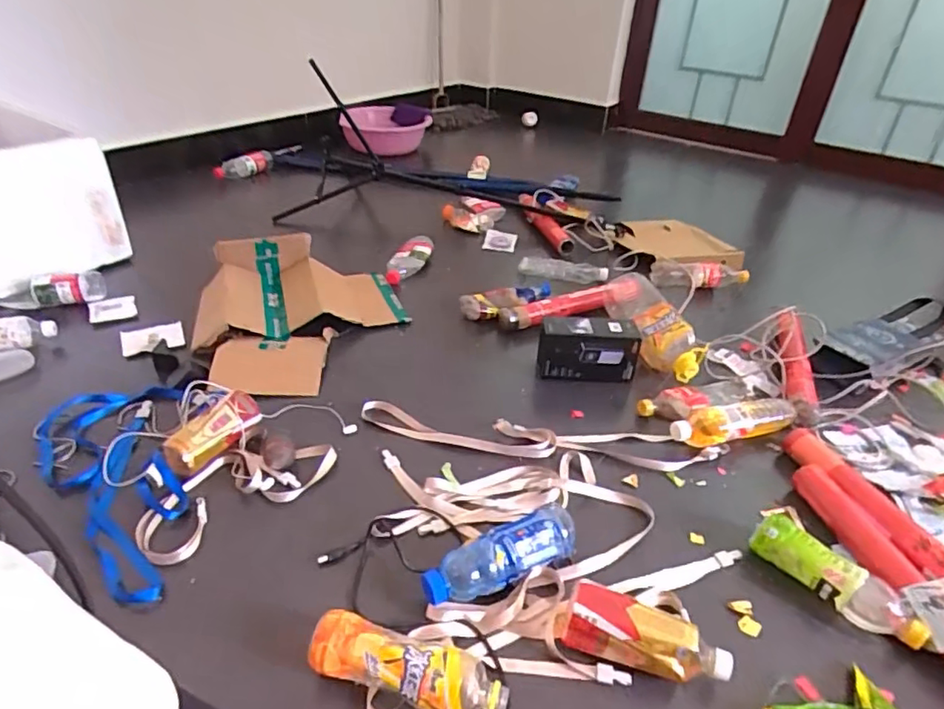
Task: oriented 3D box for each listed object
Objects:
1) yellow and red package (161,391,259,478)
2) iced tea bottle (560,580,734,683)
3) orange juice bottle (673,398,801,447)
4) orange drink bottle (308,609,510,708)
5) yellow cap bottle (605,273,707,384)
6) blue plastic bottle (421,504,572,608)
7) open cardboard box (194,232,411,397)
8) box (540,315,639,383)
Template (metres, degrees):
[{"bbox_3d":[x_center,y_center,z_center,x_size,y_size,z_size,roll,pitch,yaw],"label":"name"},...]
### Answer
[{"bbox_3d":[-0.400,0.117,0.898,0.059,0.049,0.151,22,39,24],"label":"yellow and red package"},{"bbox_3d":[0.198,0.321,0.663,0.178,0.068,0.061,12,35,16],"label":"iced tea bottle"},{"bbox_3d":[0.443,0.116,0.999,0.216,0.052,0.069,-7,34,-12],"label":"orange juice bottle"},{"bbox_3d":[-0.067,0.341,0.622,0.207,0.072,0.058,12,36,12],"label":"orange drink bottle"},{"bbox_3d":[0.367,-0.077,1.238,0.117,0.102,0.354,-4,34,-7],"label":"yellow cap bottle"},{"bbox_3d":[0.040,0.260,0.740,0.211,0.064,0.055,-14,39,-23],"label":"blue plastic bottle"},{"bbox_3d":[-0.351,-0.110,1.197,0.410,0.120,0.475,-11,38,-20],"label":"open cardboard box"},{"bbox_3d":[0.221,-0.005,1.125,0.186,0.115,0.075,0,34,-1],"label":"box"}]

